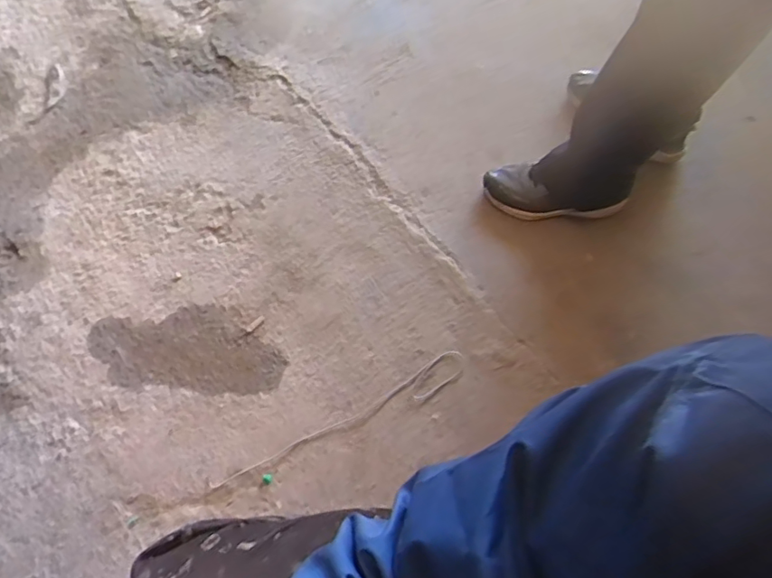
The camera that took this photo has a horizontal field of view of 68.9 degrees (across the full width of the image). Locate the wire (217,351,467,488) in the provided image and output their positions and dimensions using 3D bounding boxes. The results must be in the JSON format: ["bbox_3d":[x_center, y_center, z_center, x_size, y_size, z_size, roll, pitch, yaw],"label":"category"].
[{"bbox_3d":[-0.060,0.224,0.920,0.447,0.014,0.050,-28,73,-13],"label":"wire"}]

